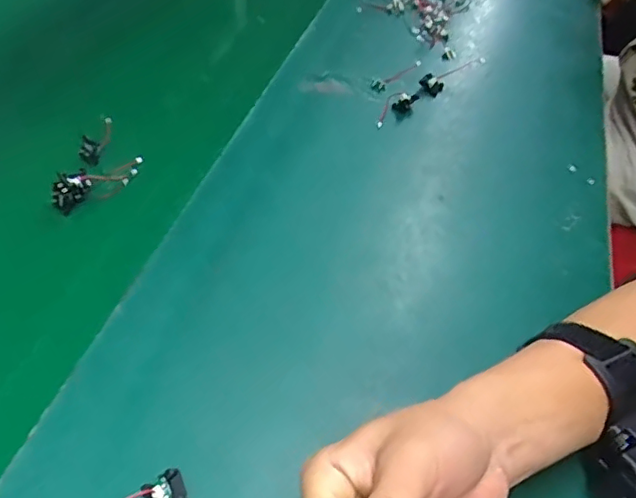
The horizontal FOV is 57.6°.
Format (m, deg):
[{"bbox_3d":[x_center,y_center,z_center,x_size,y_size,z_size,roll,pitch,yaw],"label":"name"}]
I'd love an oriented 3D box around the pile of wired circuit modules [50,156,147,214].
[{"bbox_3d":[-0.186,-0.055,0.492,0.078,0.031,0.014,-19,53,-20],"label":"pile of wired circuit modules"}]

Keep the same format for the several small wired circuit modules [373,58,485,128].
[{"bbox_3d":[0.117,-0.173,0.620,0.173,0.013,0.024,-35,60,-30],"label":"several small wired circuit modules"}]

